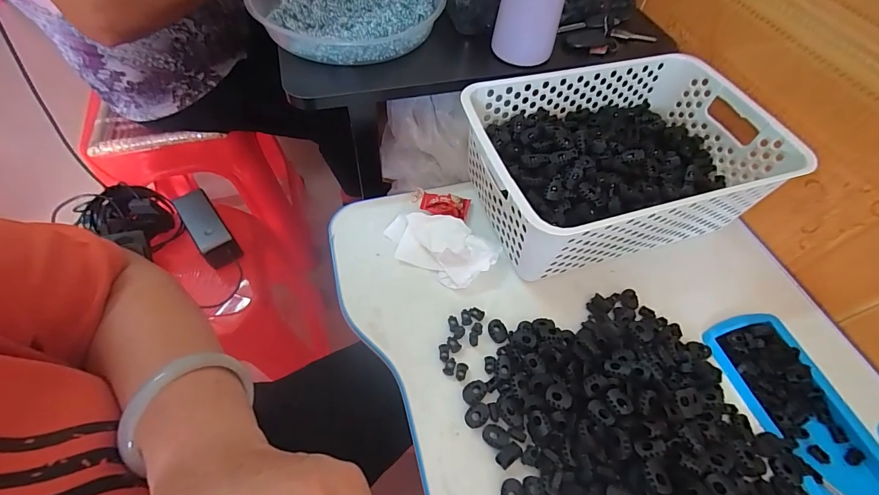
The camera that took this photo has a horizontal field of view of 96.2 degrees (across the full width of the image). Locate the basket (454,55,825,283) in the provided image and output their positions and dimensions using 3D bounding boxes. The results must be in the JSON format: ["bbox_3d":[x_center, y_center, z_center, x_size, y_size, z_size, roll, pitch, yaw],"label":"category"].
[{"bbox_3d":[0.188,-0.092,0.436,0.307,0.110,0.201,-13,58,-12],"label":"basket"}]

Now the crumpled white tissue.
[{"bbox_3d":[0.000,-0.007,0.419,0.118,0.031,0.068,28,59,15],"label":"crumpled white tissue"}]

